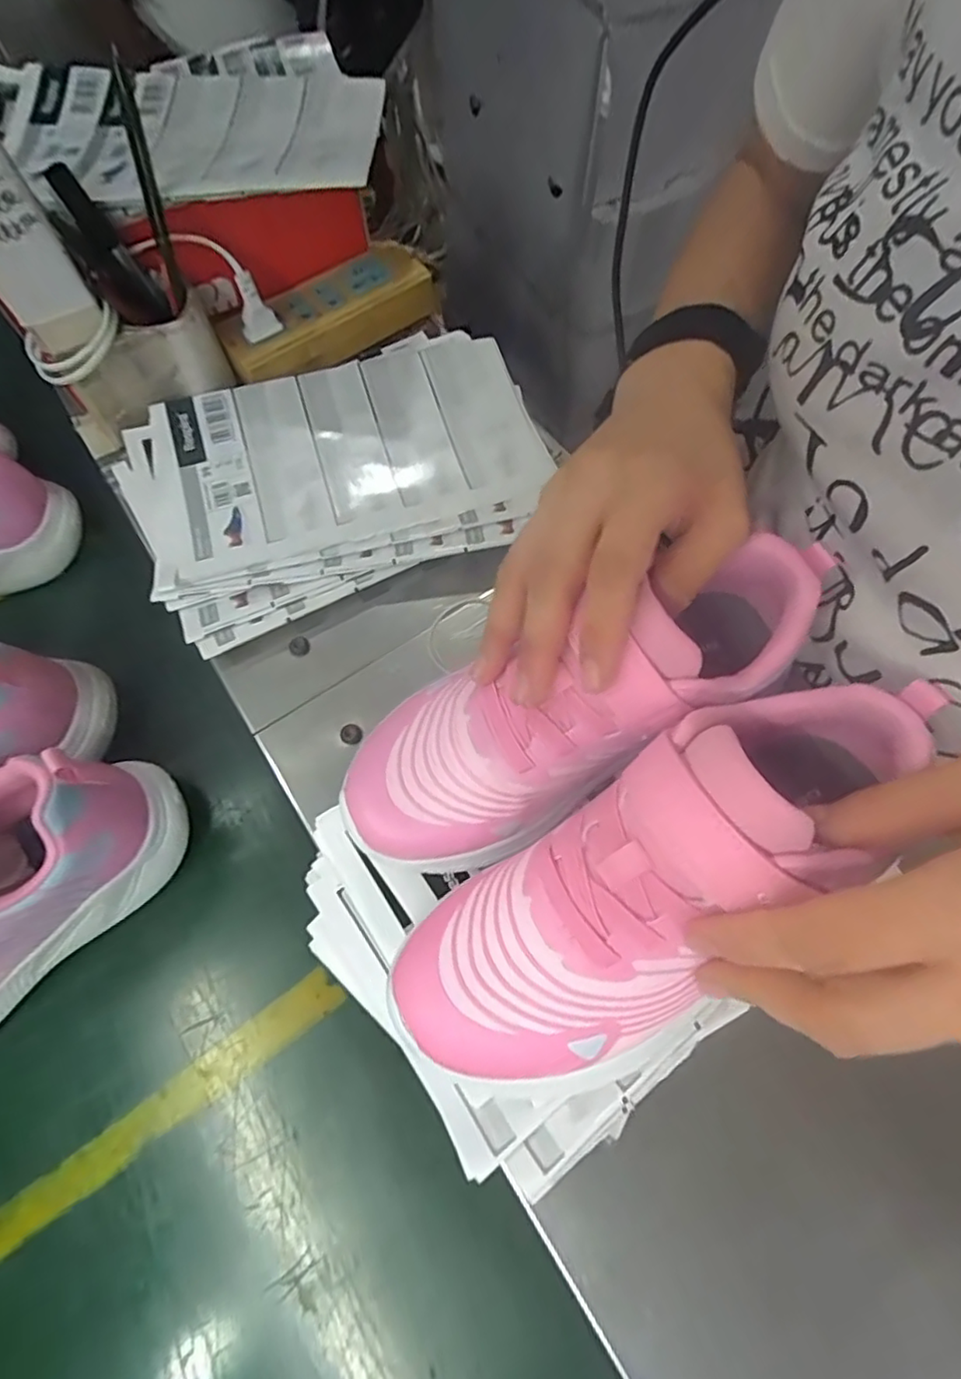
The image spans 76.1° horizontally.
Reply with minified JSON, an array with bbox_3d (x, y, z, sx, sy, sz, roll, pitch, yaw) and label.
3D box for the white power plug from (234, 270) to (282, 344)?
[{"bbox_3d":[-0.151,-0.253,0.410,0.023,0.040,0.014,-42,72,-15],"label":"white power plug"}]

